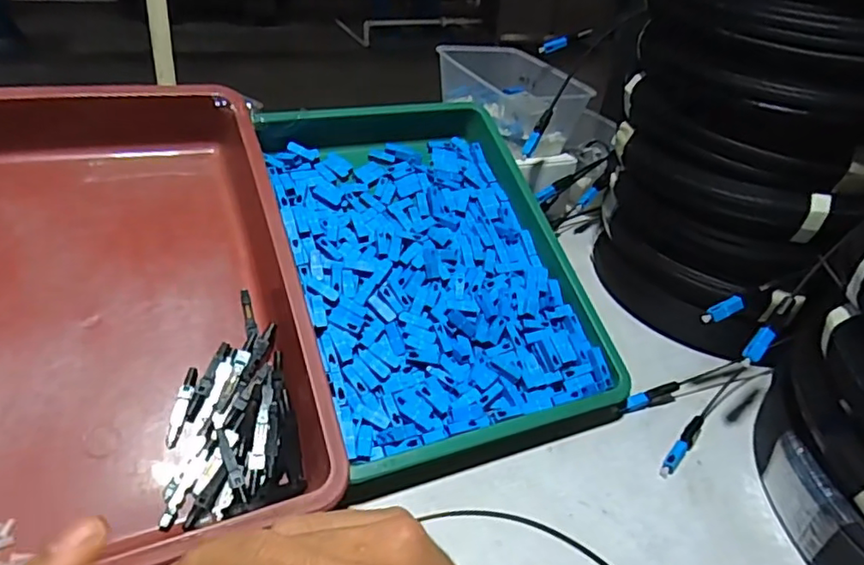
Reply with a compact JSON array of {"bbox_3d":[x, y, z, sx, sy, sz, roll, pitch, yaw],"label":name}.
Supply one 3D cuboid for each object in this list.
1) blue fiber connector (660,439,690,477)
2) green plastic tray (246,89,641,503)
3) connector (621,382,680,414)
[{"bbox_3d":[0.177,0.128,0.433,0.009,0.010,0.036,31,57,32],"label":"blue fiber connector"},{"bbox_3d":[0.000,-0.024,0.487,0.218,0.042,0.331,-11,59,-21],"label":"green plastic tray"},{"bbox_3d":[0.173,0.093,0.474,0.052,0.011,0.012,-18,39,-10],"label":"connector"}]

